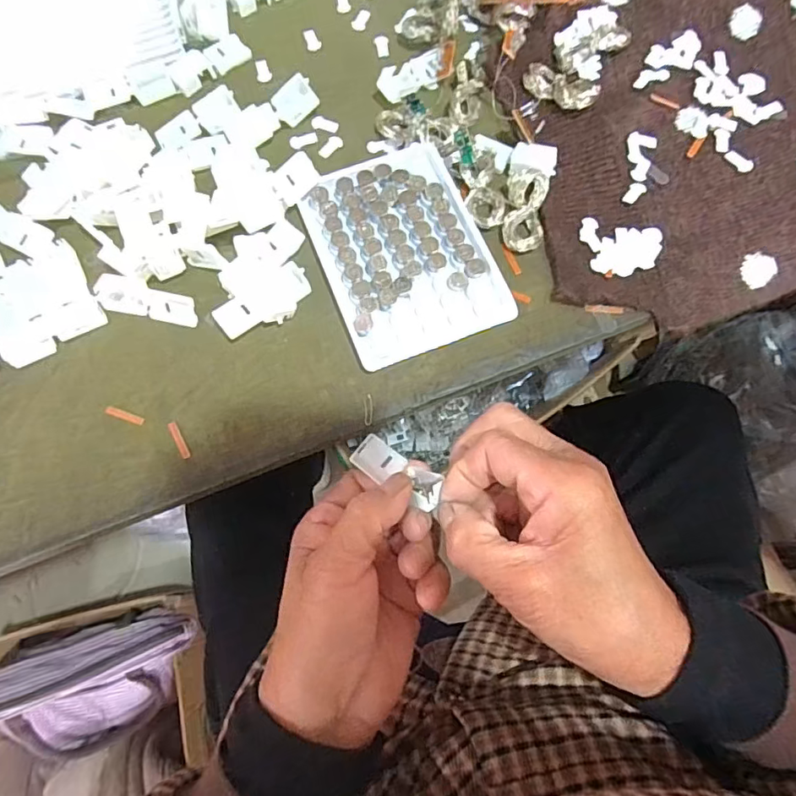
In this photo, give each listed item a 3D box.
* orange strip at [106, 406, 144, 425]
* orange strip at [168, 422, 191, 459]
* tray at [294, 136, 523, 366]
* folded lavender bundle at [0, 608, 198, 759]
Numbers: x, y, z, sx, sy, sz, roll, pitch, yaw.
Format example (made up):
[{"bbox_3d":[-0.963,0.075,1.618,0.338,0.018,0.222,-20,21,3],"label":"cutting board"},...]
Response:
[{"bbox_3d":[-0.149,0.009,0.289,0.023,0.004,0.004,19,76,4],"label":"orange strip"},{"bbox_3d":[-0.118,0.023,0.286,0.005,0.004,0.022,-26,77,-12],"label":"orange strip"},{"bbox_3d":[0.002,-0.087,0.313,0.093,0.006,0.126,-21,77,-6],"label":"tray"},{"bbox_3d":[-0.410,0.383,0.698,0.258,0.134,0.158,-13,74,-3],"label":"folded lavender bundle"}]

